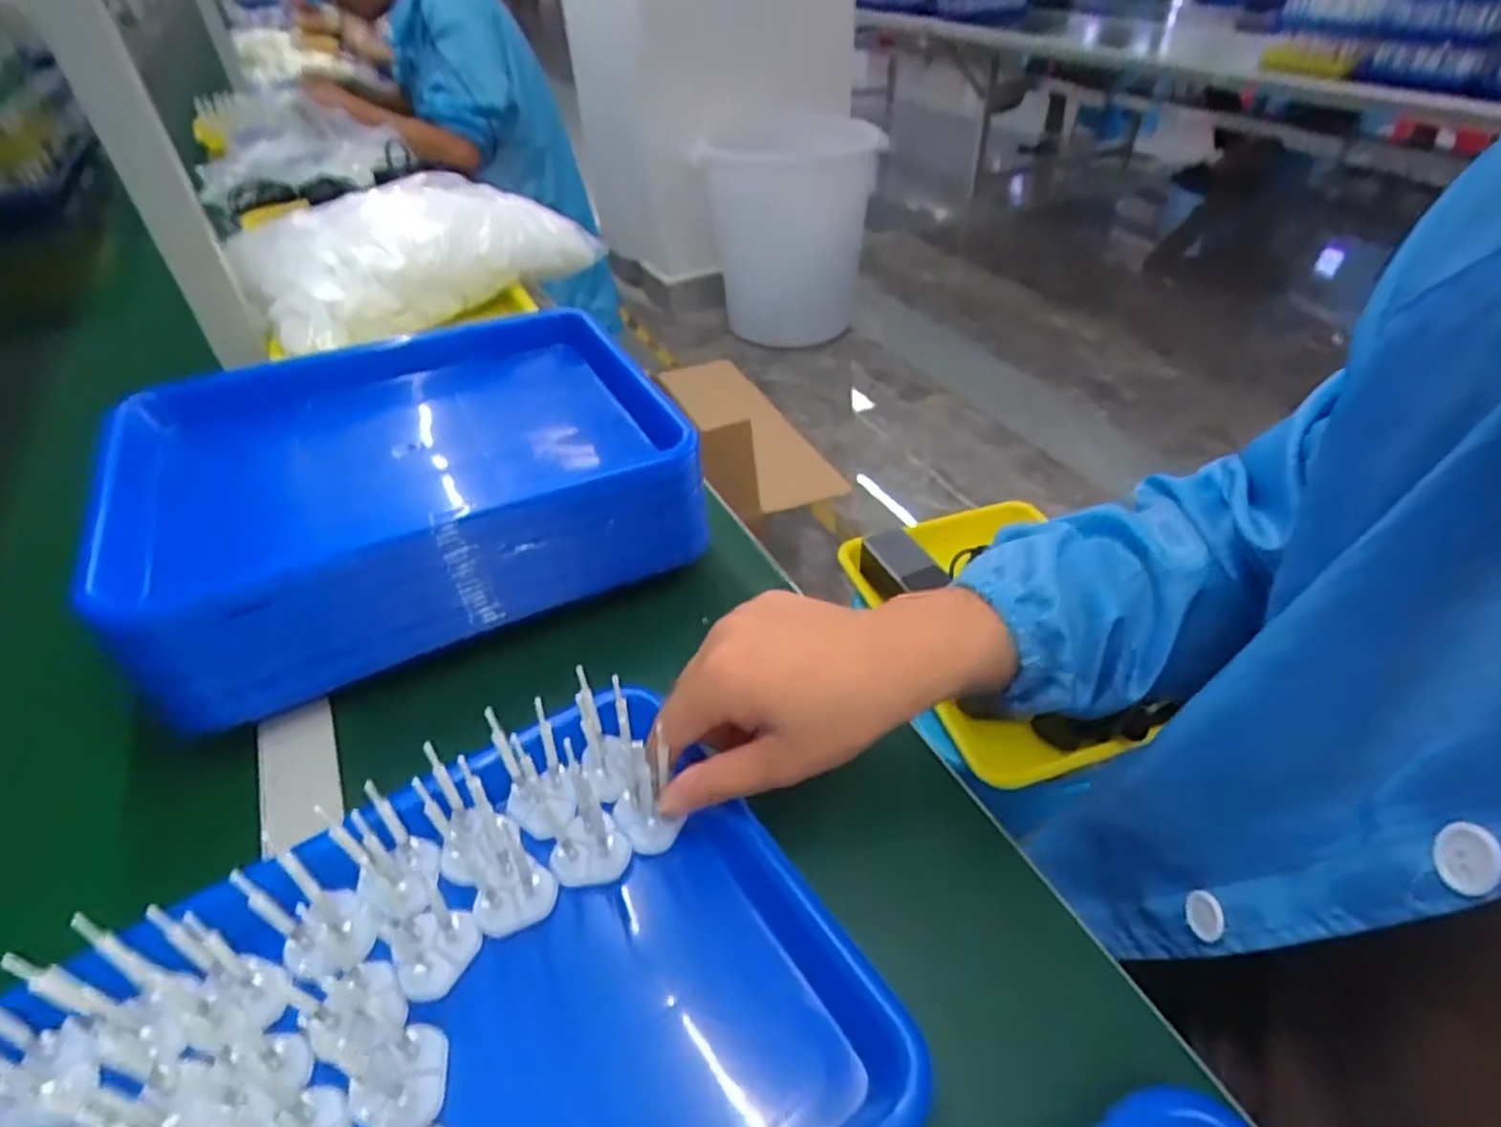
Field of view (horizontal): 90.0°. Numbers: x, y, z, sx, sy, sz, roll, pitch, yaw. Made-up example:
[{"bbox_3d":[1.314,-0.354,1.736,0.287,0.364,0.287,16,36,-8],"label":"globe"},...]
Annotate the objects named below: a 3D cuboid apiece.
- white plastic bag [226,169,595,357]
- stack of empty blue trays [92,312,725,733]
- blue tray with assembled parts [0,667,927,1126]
[{"bbox_3d":[-0.331,-0.314,0.757,0.146,0.105,0.305,30,50,32],"label":"white plastic bag"},{"bbox_3d":[-0.229,-0.068,0.519,0.315,0.097,0.262,-20,43,-20],"label":"stack of empty blue trays"},{"bbox_3d":[-0.129,0.198,0.299,0.328,0.076,0.255,-25,45,-25],"label":"blue tray with assembled parts"}]

